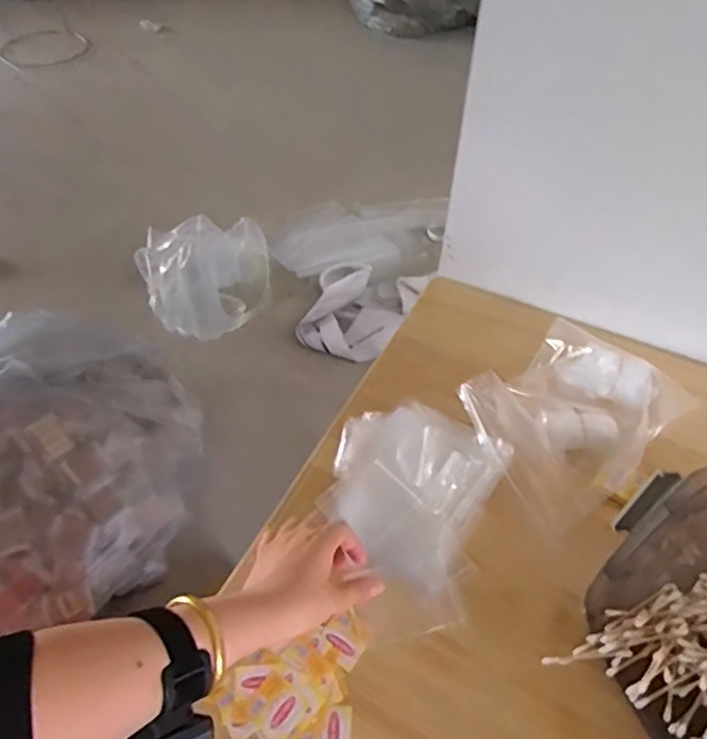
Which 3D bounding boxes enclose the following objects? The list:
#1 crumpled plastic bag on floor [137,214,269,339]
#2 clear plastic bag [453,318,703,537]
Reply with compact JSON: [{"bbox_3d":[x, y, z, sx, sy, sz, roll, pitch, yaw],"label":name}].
[{"bbox_3d":[-0.357,-0.235,1.493,0.313,0.183,0.268,-14,50,-13],"label":"crumpled plastic bag on floor"},{"bbox_3d":[0.246,0.034,0.679,0.258,0.034,0.173,-33,57,-27],"label":"clear plastic bag"}]

